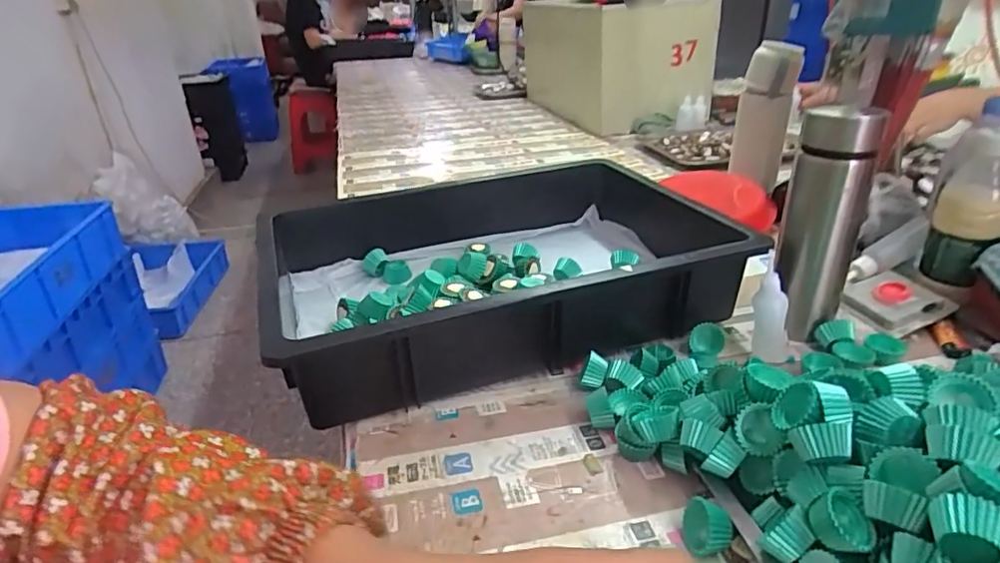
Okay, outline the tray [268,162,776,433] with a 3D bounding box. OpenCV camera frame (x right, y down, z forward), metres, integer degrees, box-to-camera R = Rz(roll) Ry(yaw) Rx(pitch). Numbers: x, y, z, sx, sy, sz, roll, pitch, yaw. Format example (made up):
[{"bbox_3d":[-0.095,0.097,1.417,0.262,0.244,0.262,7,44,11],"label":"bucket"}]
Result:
[{"bbox_3d":[0.006,-0.019,0.595,0.451,0.106,0.308,-12,29,-18],"label":"tray"}]

